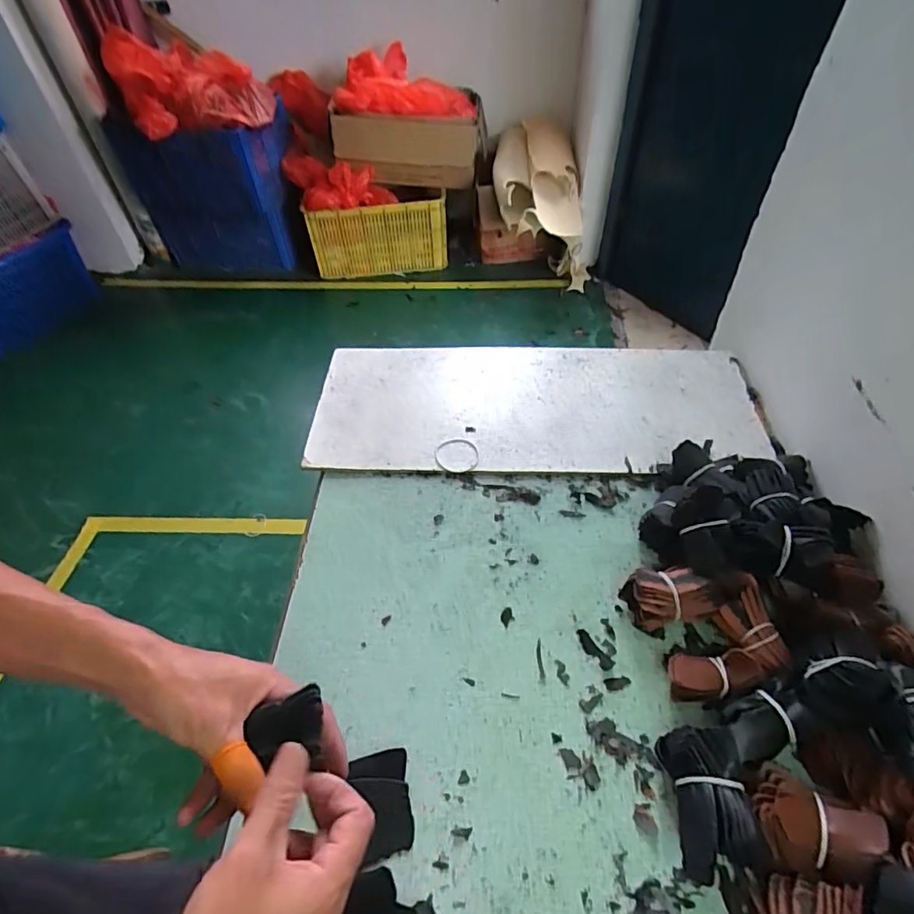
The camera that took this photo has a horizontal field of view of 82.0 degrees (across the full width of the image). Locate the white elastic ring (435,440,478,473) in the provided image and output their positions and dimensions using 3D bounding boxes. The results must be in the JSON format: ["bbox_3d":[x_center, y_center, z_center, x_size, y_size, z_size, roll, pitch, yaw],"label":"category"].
[{"bbox_3d":[-0.001,-0.002,0.622,0.052,0.004,0.049,0,50,1],"label":"white elastic ring"}]

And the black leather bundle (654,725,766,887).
[{"bbox_3d":[0.185,0.252,0.383,0.059,0.041,0.094,2,50,3],"label":"black leather bundle"}]

